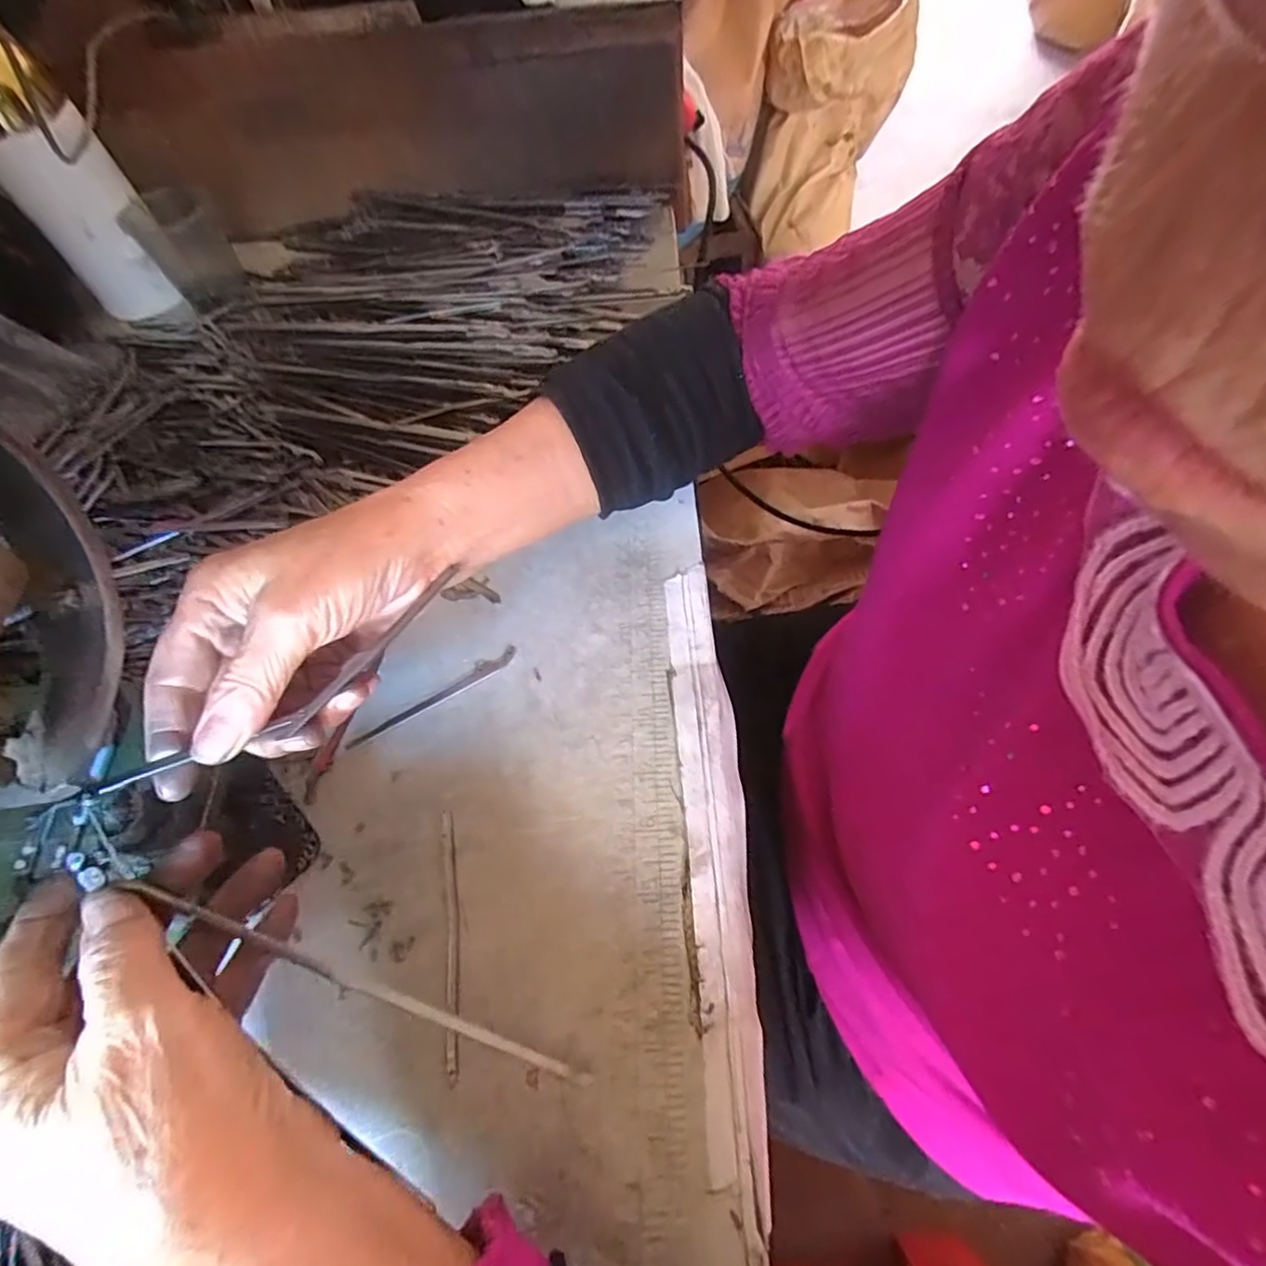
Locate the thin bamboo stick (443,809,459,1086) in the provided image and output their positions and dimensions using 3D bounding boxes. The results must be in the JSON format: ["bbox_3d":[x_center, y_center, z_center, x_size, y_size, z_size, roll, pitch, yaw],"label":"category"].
[{"bbox_3d":[-0.073,0.121,0.250,0.005,0.004,0.098,-9,62,-3],"label":"thin bamboo stick"}]

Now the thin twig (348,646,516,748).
[{"bbox_3d":[-0.096,0.032,0.304,0.089,0.004,0.010,-32,63,-14],"label":"thin twig"}]

